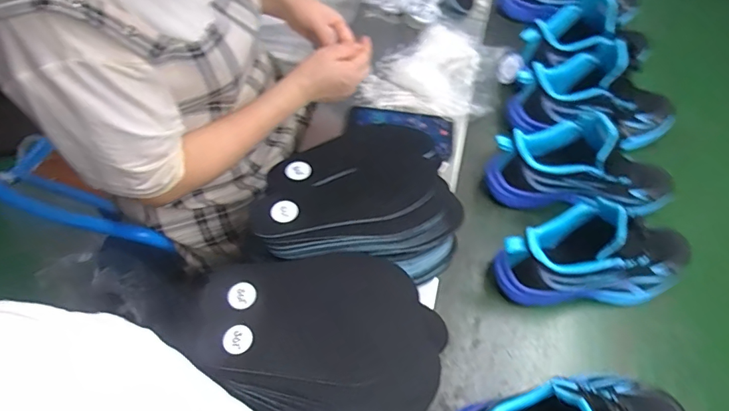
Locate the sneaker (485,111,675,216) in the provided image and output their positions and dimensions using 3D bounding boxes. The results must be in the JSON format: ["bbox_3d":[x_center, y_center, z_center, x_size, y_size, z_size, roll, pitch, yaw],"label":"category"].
[{"bbox_3d":[0.310,-0.060,0.640,0.261,0.128,0.093,7,60,1],"label":"sneaker"}]

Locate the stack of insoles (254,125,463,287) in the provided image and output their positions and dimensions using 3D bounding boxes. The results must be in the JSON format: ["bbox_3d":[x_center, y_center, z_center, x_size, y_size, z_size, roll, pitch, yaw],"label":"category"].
[{"bbox_3d":[-0.004,-0.009,0.589,0.226,0.110,0.187,0,59,-2],"label":"stack of insoles"}]

